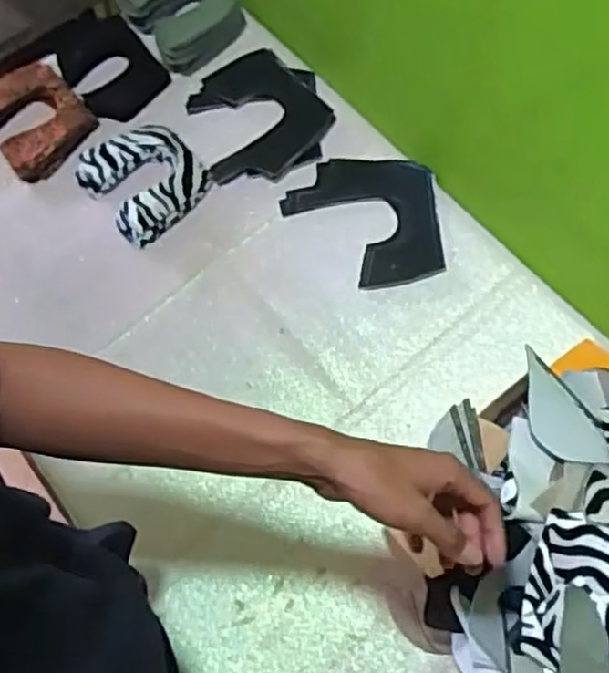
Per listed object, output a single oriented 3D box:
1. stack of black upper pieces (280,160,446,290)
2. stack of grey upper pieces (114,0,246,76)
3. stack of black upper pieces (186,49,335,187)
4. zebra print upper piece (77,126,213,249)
[{"bbox_3d":[0.073,-0.147,0.911,0.190,0.014,0.187,-3,67,1],"label":"stack of black upper pieces"},{"bbox_3d":[-0.173,-0.460,1.011,0.161,0.057,0.136,41,74,17],"label":"stack of grey upper pieces"},{"bbox_3d":[-0.060,-0.297,0.967,0.176,0.019,0.184,-22,68,-7],"label":"stack of black upper pieces"},{"bbox_3d":[-0.207,-0.207,0.938,0.137,0.030,0.153,-38,71,-13],"label":"zebra print upper piece"}]

